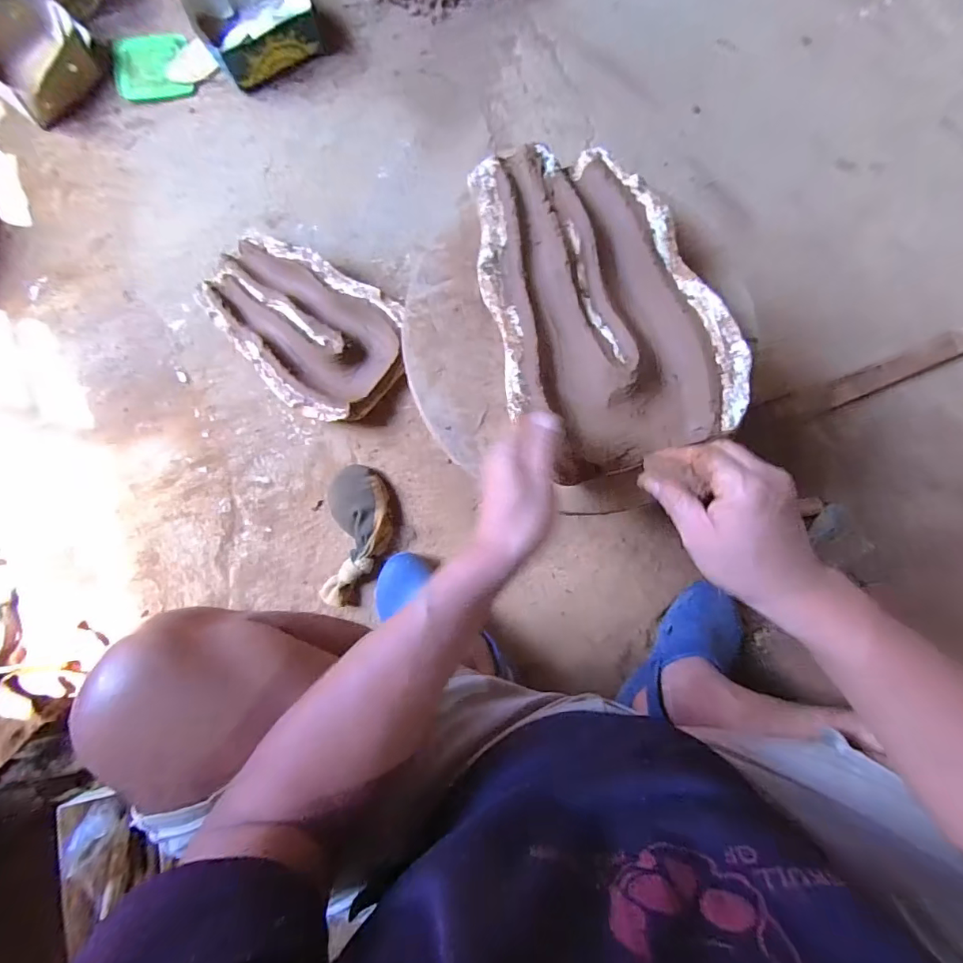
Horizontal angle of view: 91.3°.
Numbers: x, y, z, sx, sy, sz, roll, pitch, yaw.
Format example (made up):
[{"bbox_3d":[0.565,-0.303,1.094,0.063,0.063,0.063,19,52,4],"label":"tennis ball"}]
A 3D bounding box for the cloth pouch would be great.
[{"bbox_3d":[-0.202,0.086,0.765,0.104,0.047,0.223,4,82,-1],"label":"cloth pouch"}]

